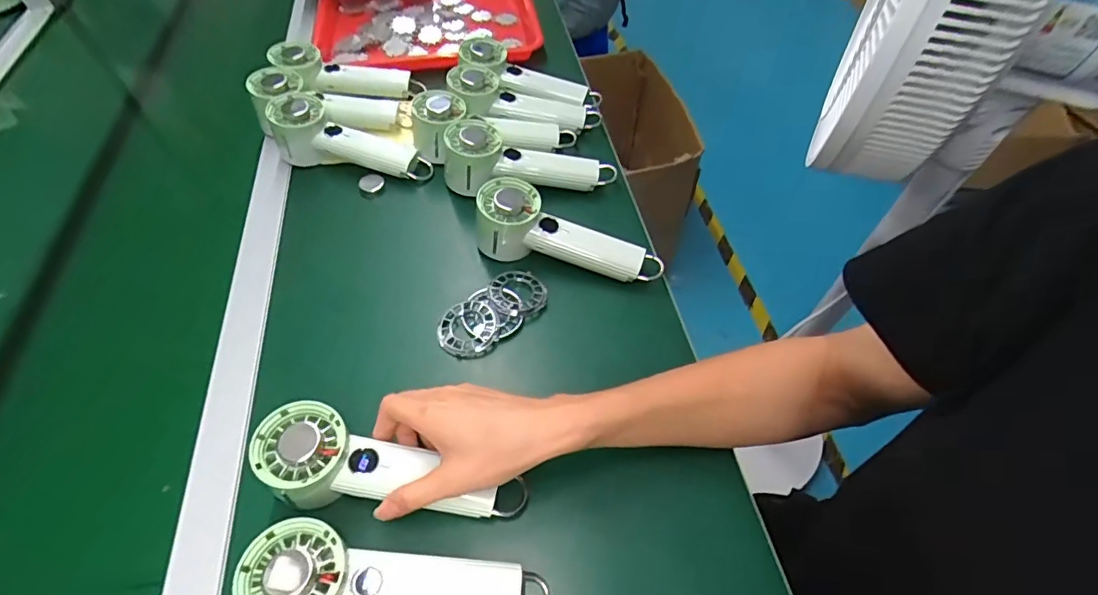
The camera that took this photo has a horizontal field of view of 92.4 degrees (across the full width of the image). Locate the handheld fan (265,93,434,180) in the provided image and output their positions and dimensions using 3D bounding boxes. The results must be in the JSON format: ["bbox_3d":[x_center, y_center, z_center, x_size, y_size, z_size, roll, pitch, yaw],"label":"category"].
[{"bbox_3d":[-0.231,-0.179,0.621,0.192,0.058,0.060,18,56,-1],"label":"handheld fan"}]

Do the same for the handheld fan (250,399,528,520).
[{"bbox_3d":[-0.117,0.133,0.391,0.196,0.035,0.063,18,55,-5],"label":"handheld fan"}]

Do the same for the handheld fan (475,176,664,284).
[{"bbox_3d":[0.018,-0.059,0.538,0.187,0.056,0.061,19,56,-1],"label":"handheld fan"}]

